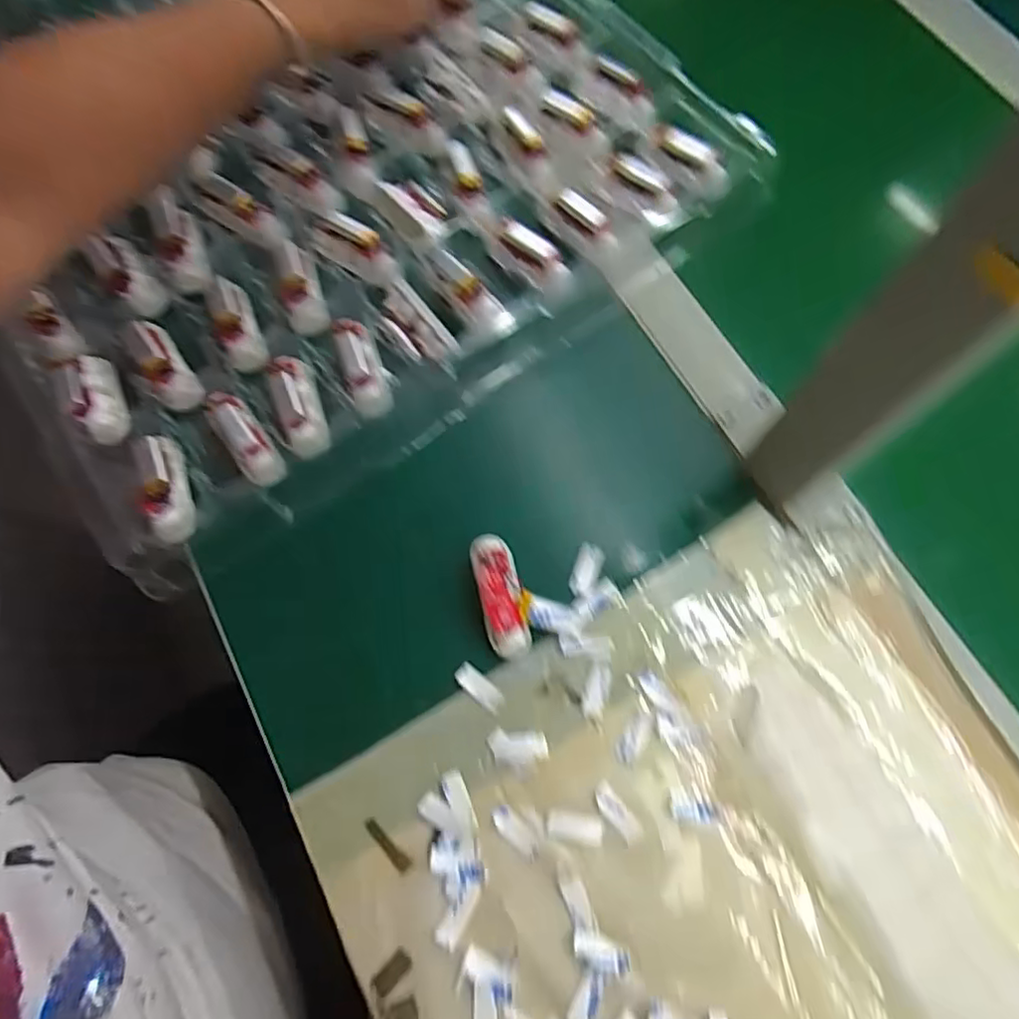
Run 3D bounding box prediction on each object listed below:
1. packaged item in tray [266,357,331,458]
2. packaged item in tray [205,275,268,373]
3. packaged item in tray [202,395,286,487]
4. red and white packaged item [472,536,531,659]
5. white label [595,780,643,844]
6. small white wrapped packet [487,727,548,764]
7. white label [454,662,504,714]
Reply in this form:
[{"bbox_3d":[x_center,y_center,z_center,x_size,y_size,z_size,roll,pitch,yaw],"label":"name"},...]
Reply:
[{"bbox_3d":[-0.122,-0.062,0.360,0.022,0.019,0.061,-17,72,-7],"label":"packaged item in tray"},{"bbox_3d":[-0.166,-0.113,0.379,0.024,0.022,0.058,-25,73,-9],"label":"packaged item in tray"},{"bbox_3d":[-0.149,-0.040,0.351,0.022,0.019,0.058,-36,92,-10],"label":"packaged item in tray"},{"bbox_3d":[-0.005,0.045,0.332,0.022,0.018,0.063,-13,71,-5],"label":"red and white packaged item"},{"bbox_3d":[0.052,0.146,0.302,0.010,0.004,0.029,-37,75,-13],"label":"white label"},{"bbox_3d":[0.004,0.118,0.313,0.029,0.004,0.015,7,71,2],"label":"small white wrapped packet"},{"bbox_3d":[-0.015,0.091,0.323,0.029,0.004,0.011,38,74,12],"label":"white label"}]

